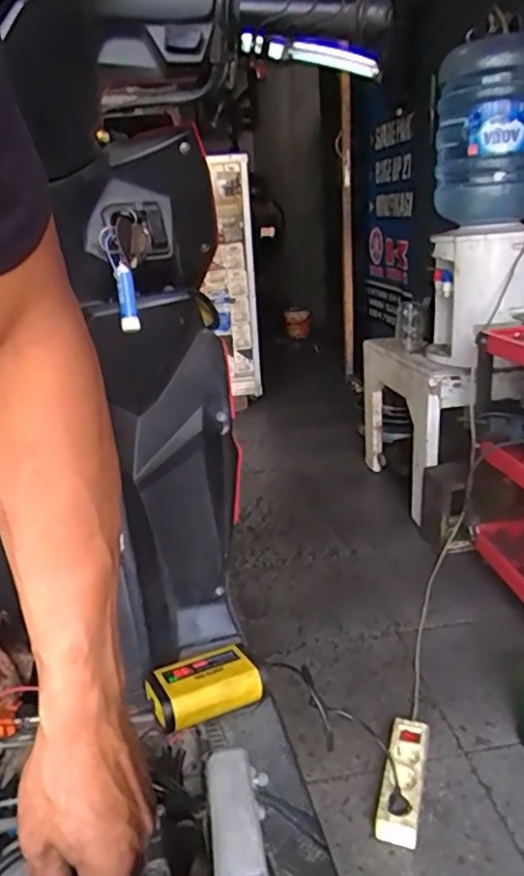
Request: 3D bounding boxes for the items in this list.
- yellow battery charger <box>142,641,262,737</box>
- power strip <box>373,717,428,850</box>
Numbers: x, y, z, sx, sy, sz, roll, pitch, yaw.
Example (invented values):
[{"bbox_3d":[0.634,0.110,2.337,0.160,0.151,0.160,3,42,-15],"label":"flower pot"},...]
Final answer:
[{"bbox_3d":[-0.068,0.283,0.693,0.125,0.035,0.078,-14,23,-26],"label":"yellow battery charger"},{"bbox_3d":[0.213,0.515,0.906,0.057,0.041,0.205,4,22,20],"label":"power strip"}]

